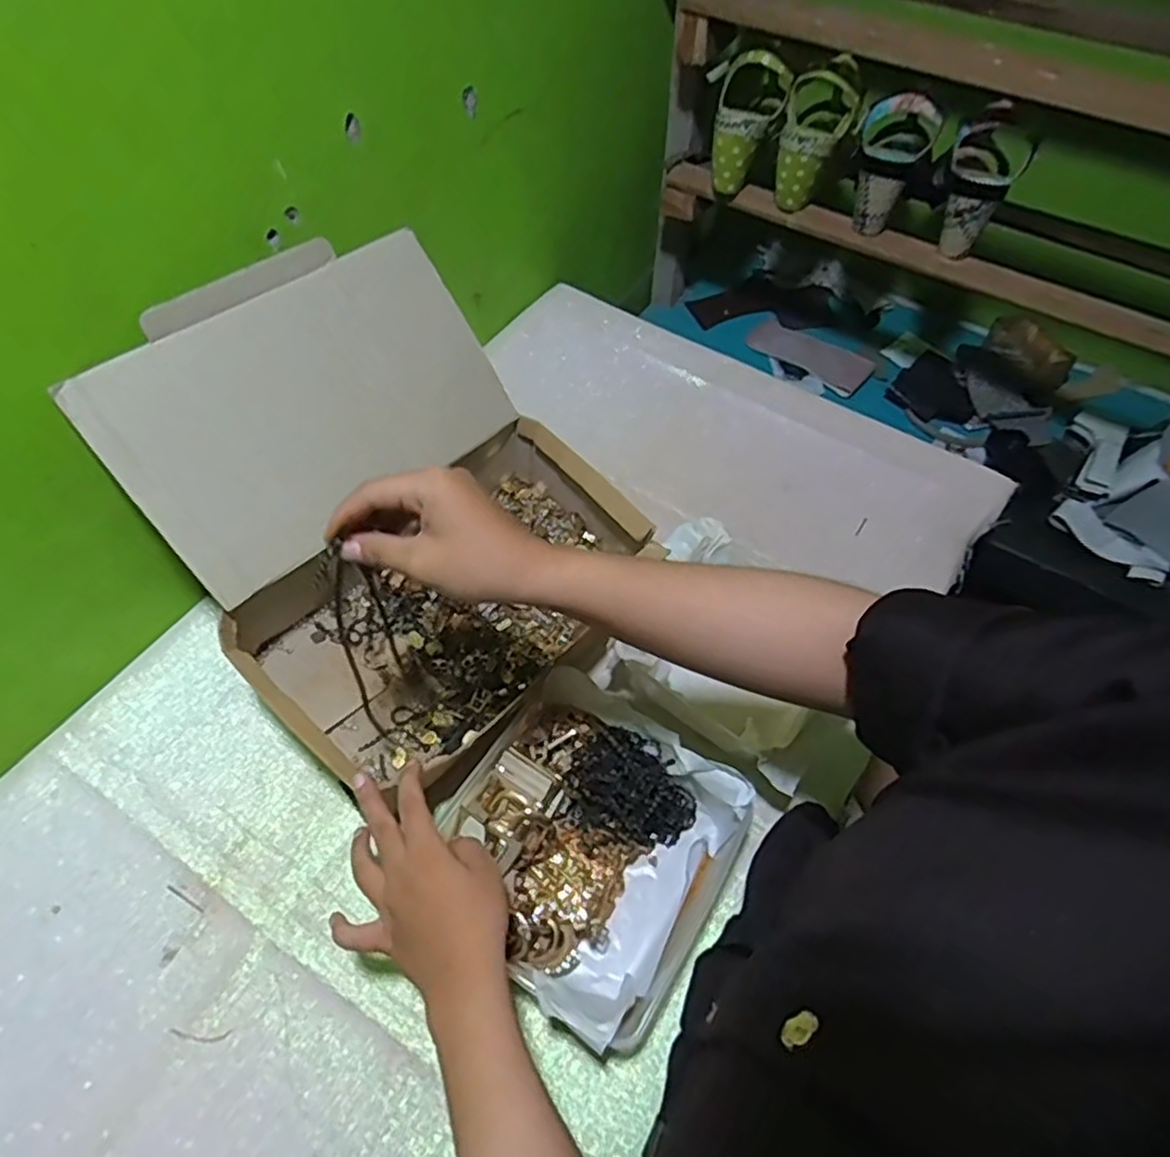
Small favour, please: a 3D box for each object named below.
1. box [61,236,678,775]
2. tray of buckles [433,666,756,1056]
[{"bbox_3d":[-0.155,-0.056,0.583,0.320,0.249,0.324,38,64,21],"label":"box"},{"bbox_3d":[0.001,0.207,0.541,0.204,0.082,0.203,29,61,16],"label":"tray of buckles"}]

